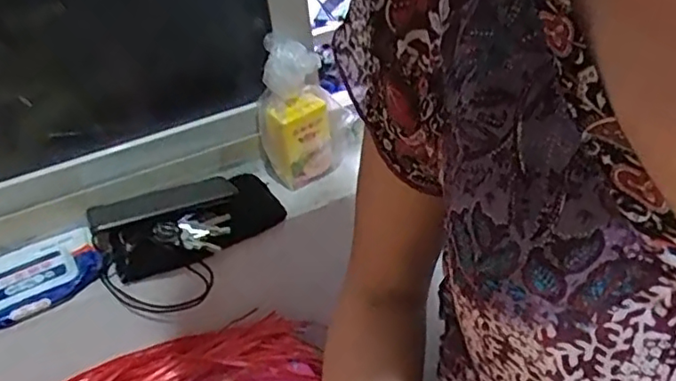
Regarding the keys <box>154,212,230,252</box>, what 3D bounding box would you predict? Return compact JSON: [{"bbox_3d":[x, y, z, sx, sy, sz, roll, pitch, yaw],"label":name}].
[{"bbox_3d":[-0.164,0.049,0.705,0.082,0.030,0.050,-17,38,-14],"label":"keys"}]

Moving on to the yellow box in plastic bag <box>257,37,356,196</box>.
[{"bbox_3d":[-0.040,-0.098,0.763,0.118,0.180,0.059,-15,37,-12],"label":"yellow box in plastic bag"}]

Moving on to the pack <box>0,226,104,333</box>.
[{"bbox_3d":[-0.356,0.104,0.692,0.168,0.029,0.104,-25,40,-24],"label":"pack"}]

